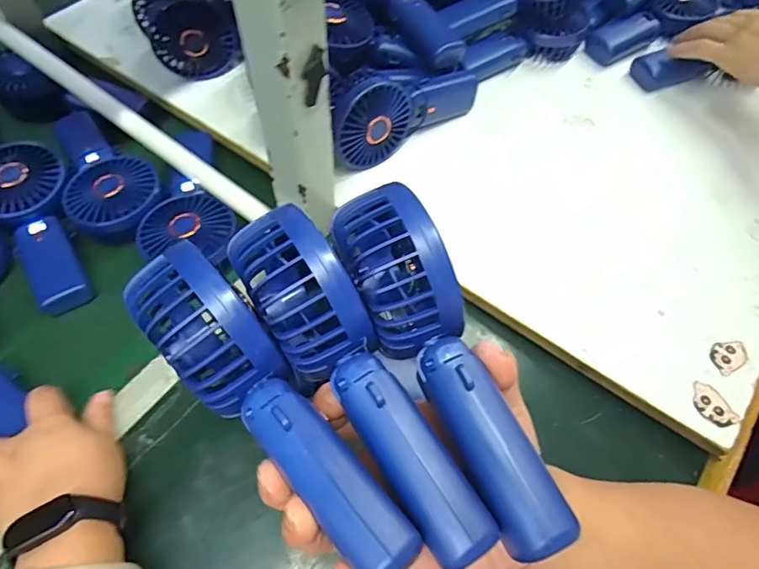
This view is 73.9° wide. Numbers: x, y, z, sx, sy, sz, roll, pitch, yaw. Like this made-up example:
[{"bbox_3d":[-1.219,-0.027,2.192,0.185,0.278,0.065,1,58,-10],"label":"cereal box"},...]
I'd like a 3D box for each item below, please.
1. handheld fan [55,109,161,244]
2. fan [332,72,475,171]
[{"bbox_3d":[-0.282,-0.115,0.520,0.087,0.045,0.193,-26,65,-17],"label":"handheld fan"},{"bbox_3d":[0.030,-0.181,0.508,0.176,0.077,0.034,-31,67,-19],"label":"fan"}]

